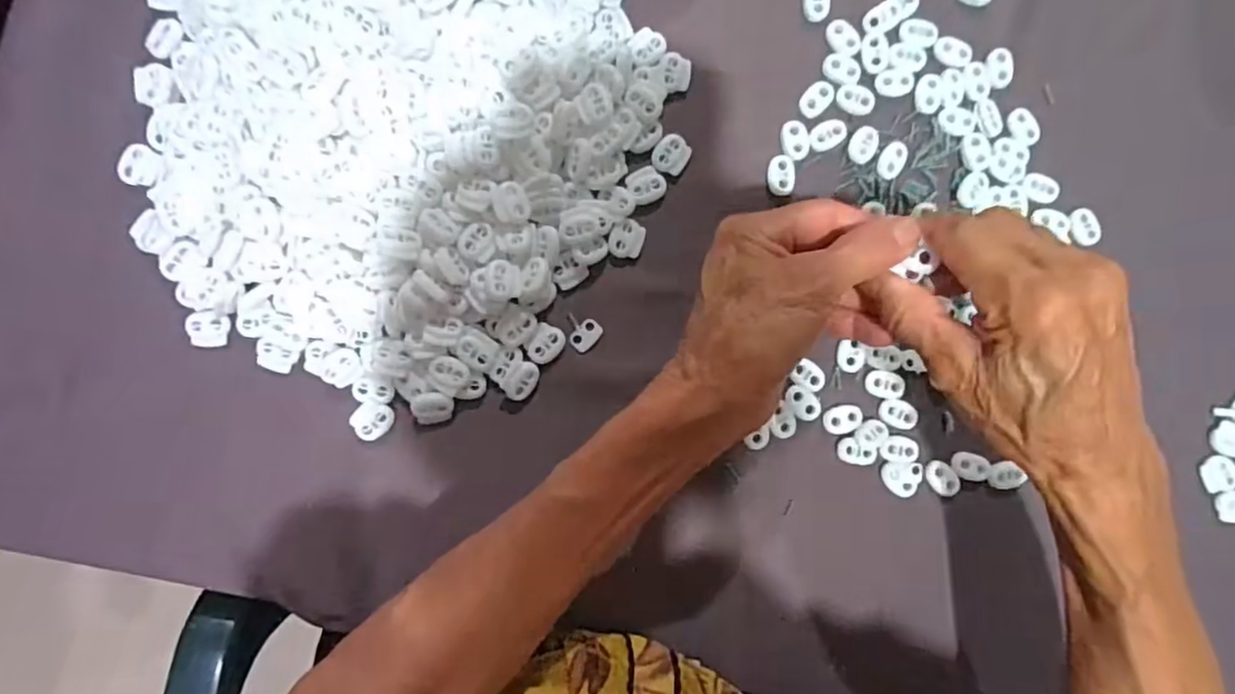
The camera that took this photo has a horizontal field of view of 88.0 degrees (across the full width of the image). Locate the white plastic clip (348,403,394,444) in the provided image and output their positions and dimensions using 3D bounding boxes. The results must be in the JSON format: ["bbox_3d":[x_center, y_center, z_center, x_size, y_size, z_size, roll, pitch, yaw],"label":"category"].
[{"bbox_3d":[-0.132,0.039,0.345,0.021,0.005,0.019,-38,92,-2],"label":"white plastic clip"}]

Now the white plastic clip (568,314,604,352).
[{"bbox_3d":[-0.020,-0.009,0.357,0.020,0.004,0.019,45,88,-2],"label":"white plastic clip"}]

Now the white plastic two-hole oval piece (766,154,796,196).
[{"bbox_3d":[0.093,-0.098,0.363,0.015,0.004,0.022,4,90,-3],"label":"white plastic two-hole oval piece"}]

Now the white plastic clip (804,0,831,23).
[{"bbox_3d":[0.114,-0.198,0.366,0.015,0.006,0.023,3,90,-3],"label":"white plastic clip"}]

